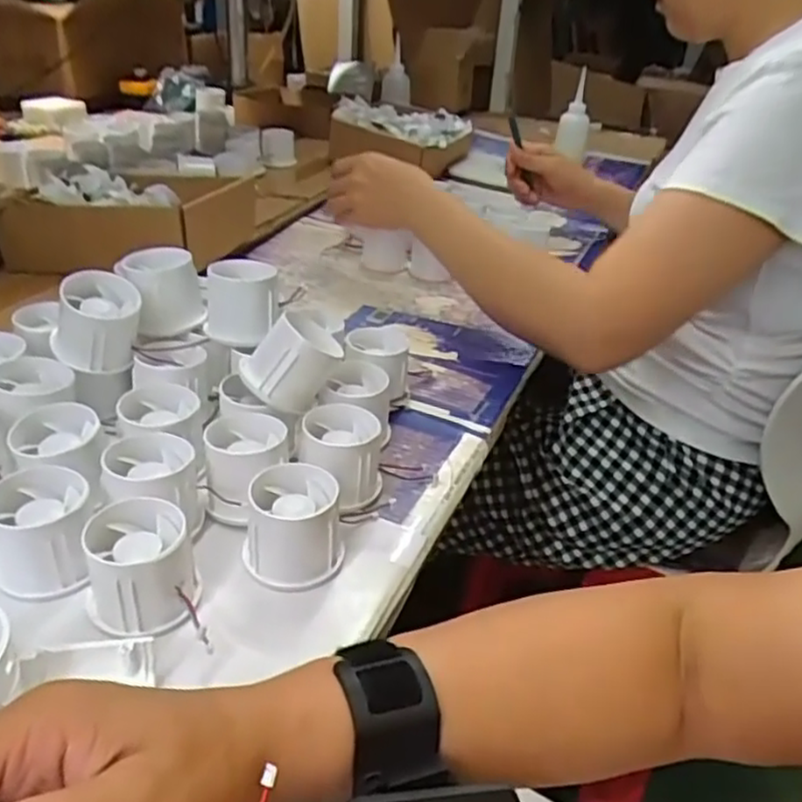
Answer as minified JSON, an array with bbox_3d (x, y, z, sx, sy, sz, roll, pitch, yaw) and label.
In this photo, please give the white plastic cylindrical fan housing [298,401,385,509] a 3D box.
[{"bbox_3d":[-0.040,0.037,0.469,0.054,0.051,0.048,5,32,-3],"label":"white plastic cylindrical fan housing"}]

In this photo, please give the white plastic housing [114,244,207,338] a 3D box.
[{"bbox_3d":[-0.181,-0.083,0.533,0.055,0.055,0.060,-9,35,-23],"label":"white plastic housing"}]

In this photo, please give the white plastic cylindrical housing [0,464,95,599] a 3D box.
[{"bbox_3d":[-0.199,0.072,0.388,0.052,0.045,0.057,5,32,-3],"label":"white plastic cylindrical housing"}]

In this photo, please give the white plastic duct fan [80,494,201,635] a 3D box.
[{"bbox_3d":[-0.139,0.088,0.373,0.054,0.047,0.056,5,32,-3],"label":"white plastic duct fan"}]

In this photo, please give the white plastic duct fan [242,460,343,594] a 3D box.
[{"bbox_3d":[-0.062,0.073,0.407,0.054,0.050,0.050,1,33,-9],"label":"white plastic duct fan"}]

